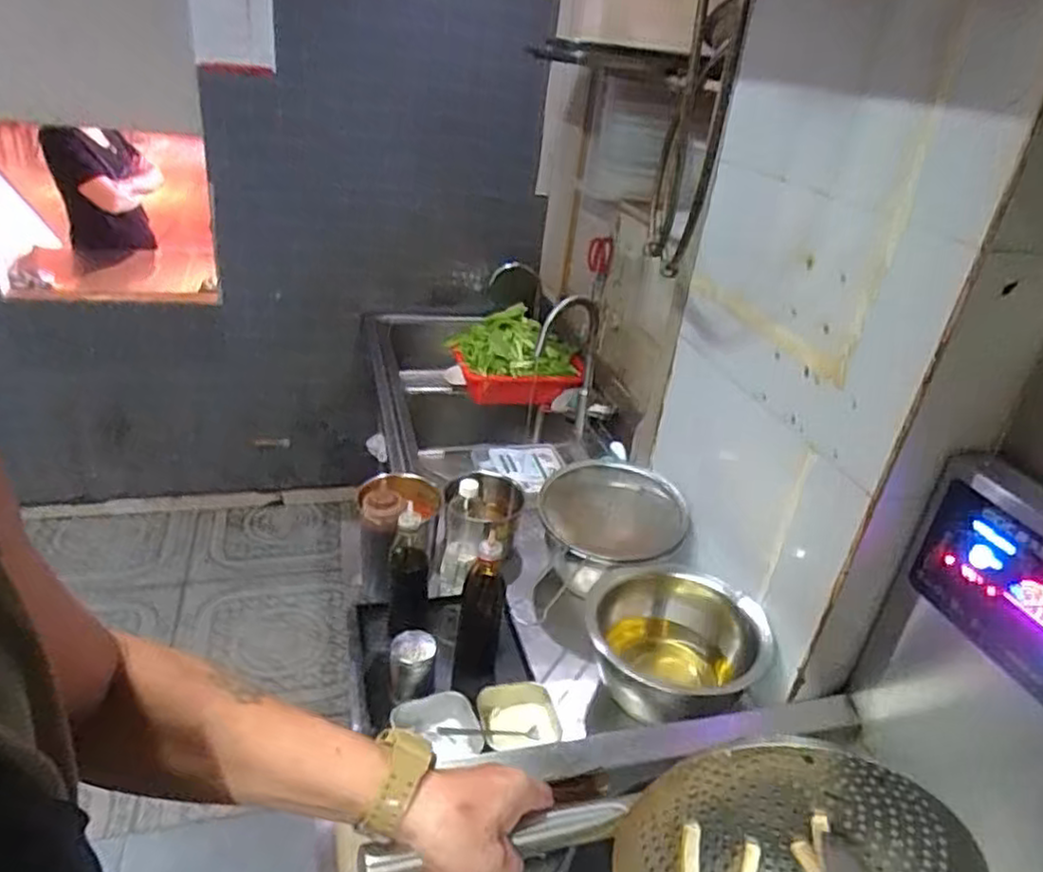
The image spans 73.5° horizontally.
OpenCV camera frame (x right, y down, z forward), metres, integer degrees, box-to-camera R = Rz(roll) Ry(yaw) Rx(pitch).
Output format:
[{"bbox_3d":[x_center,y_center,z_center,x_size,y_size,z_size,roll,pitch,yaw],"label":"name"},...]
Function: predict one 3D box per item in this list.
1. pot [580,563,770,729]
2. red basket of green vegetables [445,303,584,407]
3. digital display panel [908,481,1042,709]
[{"bbox_3d":[0.230,0.321,1.057,0.233,0.158,0.252,5,30,-3],"label":"pot"},{"bbox_3d":[-0.008,-0.214,1.890,0.351,0.218,0.222,1,30,-10],"label":"red basket of green vegetables"},{"bbox_3d":[0.534,0.181,0.752,0.026,0.160,0.253,-5,32,-19],"label":"digital display panel"}]

